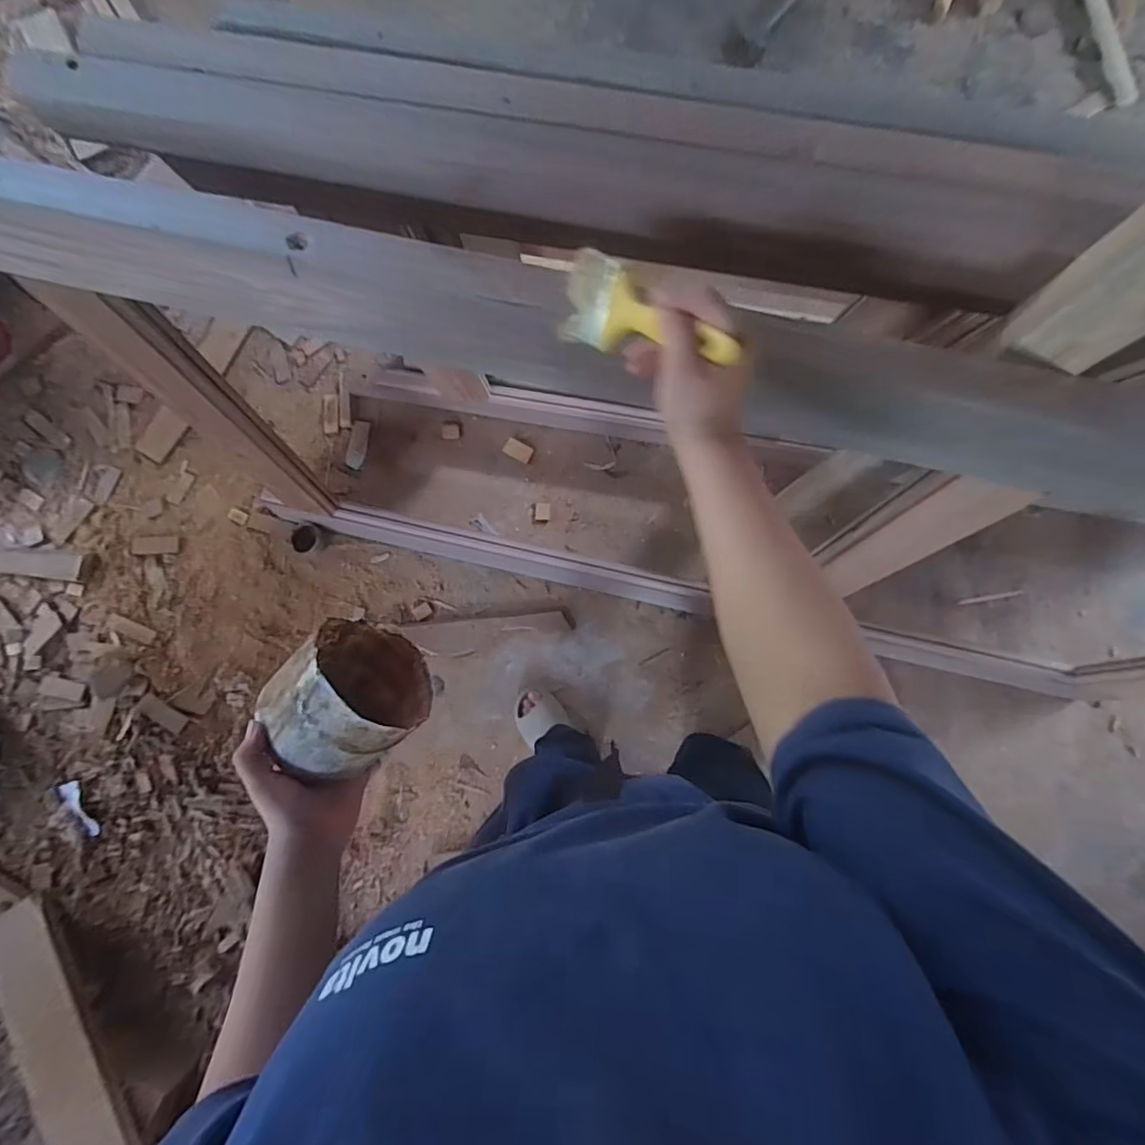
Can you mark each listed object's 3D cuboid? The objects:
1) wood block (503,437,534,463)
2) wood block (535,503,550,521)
[{"bbox_3d":[-0.141,-0.316,1.447,0.073,0.018,0.044,27,83,3],"label":"wood block"},{"bbox_3d":[-0.076,-0.155,1.424,0.038,0.015,0.043,-2,80,1],"label":"wood block"}]

